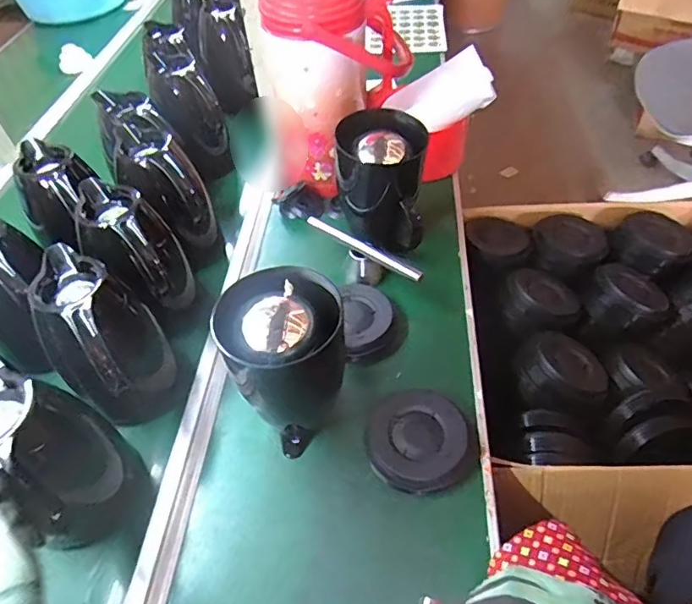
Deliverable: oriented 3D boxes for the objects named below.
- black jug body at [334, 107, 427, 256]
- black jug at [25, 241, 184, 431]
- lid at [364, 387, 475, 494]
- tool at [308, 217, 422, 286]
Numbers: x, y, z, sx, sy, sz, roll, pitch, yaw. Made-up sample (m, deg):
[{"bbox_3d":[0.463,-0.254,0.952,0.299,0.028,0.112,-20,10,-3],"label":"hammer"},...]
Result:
[{"bbox_3d":[0.052,-0.173,0.754,0.124,0.193,0.118,-4,49,2],"label":"black jug body"},{"bbox_3d":[-0.269,0.055,0.587,0.149,0.196,0.113,33,59,29],"label":"black jug"},{"bbox_3d":[0.084,0.156,0.581,0.118,0.020,0.119,-3,49,3],"label":"lid"},{"bbox_3d":[0.022,-0.062,0.745,0.195,0.066,0.027,30,58,27],"label":"tool"}]

